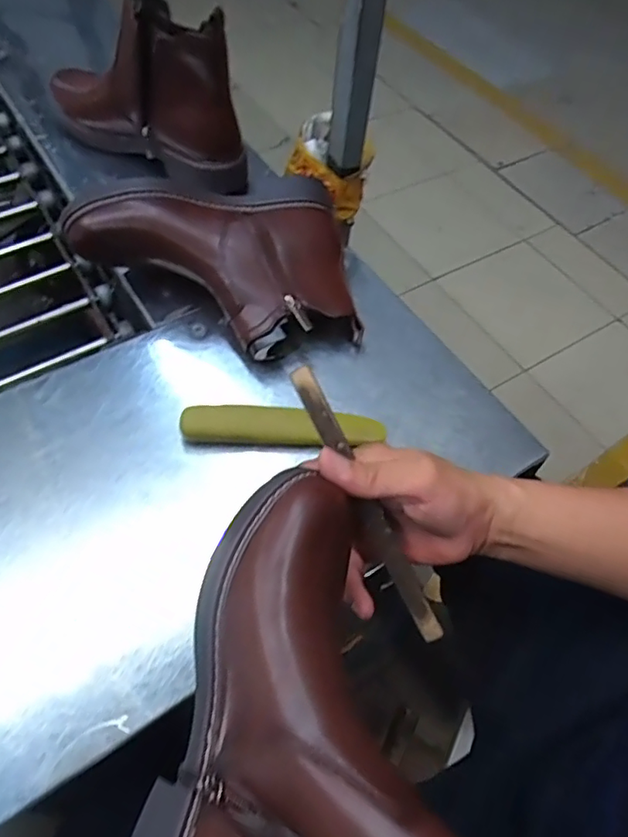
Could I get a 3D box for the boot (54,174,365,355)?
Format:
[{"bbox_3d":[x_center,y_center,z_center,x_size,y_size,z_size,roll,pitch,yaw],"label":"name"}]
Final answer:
[{"bbox_3d":[-0.090,-0.133,0.508,0.249,0.083,0.161,-10,60,-11],"label":"boot"}]

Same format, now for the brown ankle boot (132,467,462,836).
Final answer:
[{"bbox_3d":[0.005,0.151,0.265,0.163,0.074,0.243,-6,62,32],"label":"brown ankle boot"}]

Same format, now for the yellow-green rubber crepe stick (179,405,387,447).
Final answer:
[{"bbox_3d":[-0.025,0.009,0.463,0.166,0.024,0.033,3,58,-3],"label":"yellow-green rubber crepe stick"}]

